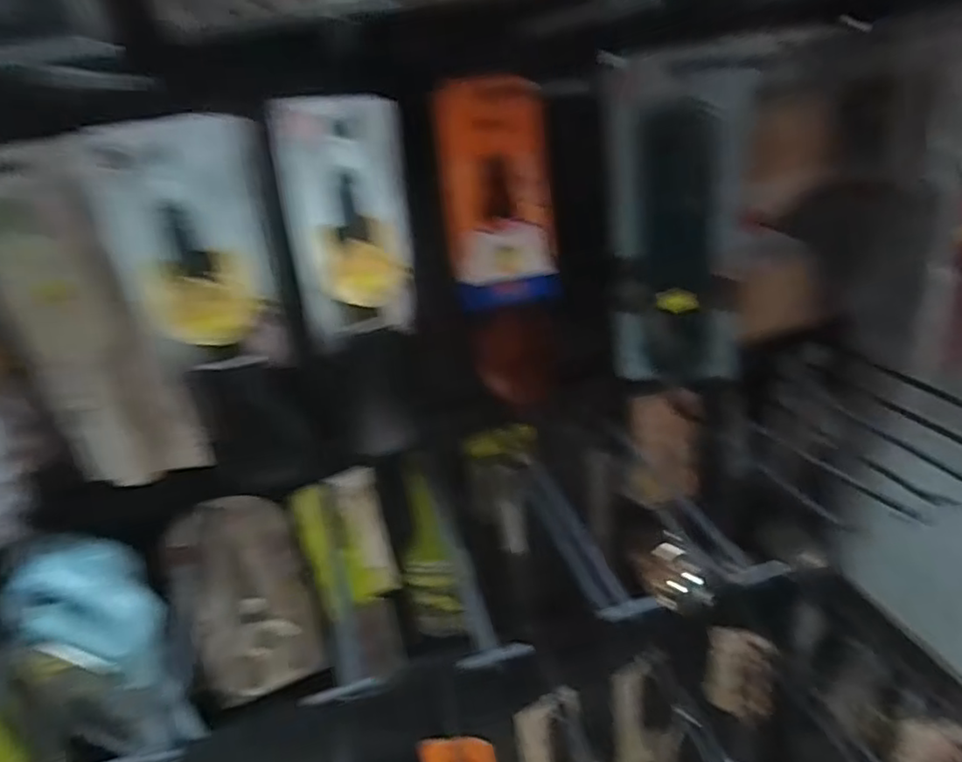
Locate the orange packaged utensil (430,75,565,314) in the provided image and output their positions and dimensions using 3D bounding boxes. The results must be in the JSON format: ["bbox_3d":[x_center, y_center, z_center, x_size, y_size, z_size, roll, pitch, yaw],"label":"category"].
[{"bbox_3d":[0.016,-0.144,0.520,0.092,0.175,0.019,-12,27,-10],"label":"orange packaged utensil"}]

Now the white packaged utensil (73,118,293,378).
[{"bbox_3d":[-0.172,-0.077,0.396,0.092,0.147,0.008,-11,23,-18],"label":"white packaged utensil"}]

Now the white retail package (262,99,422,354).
[{"bbox_3d":[-0.082,-0.106,0.436,0.098,0.154,0.013,-24,27,-39],"label":"white retail package"}]

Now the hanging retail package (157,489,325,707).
[{"bbox_3d":[-0.246,0.233,0.688,0.121,0.261,0.036,-18,29,-21],"label":"hanging retail package"}]

